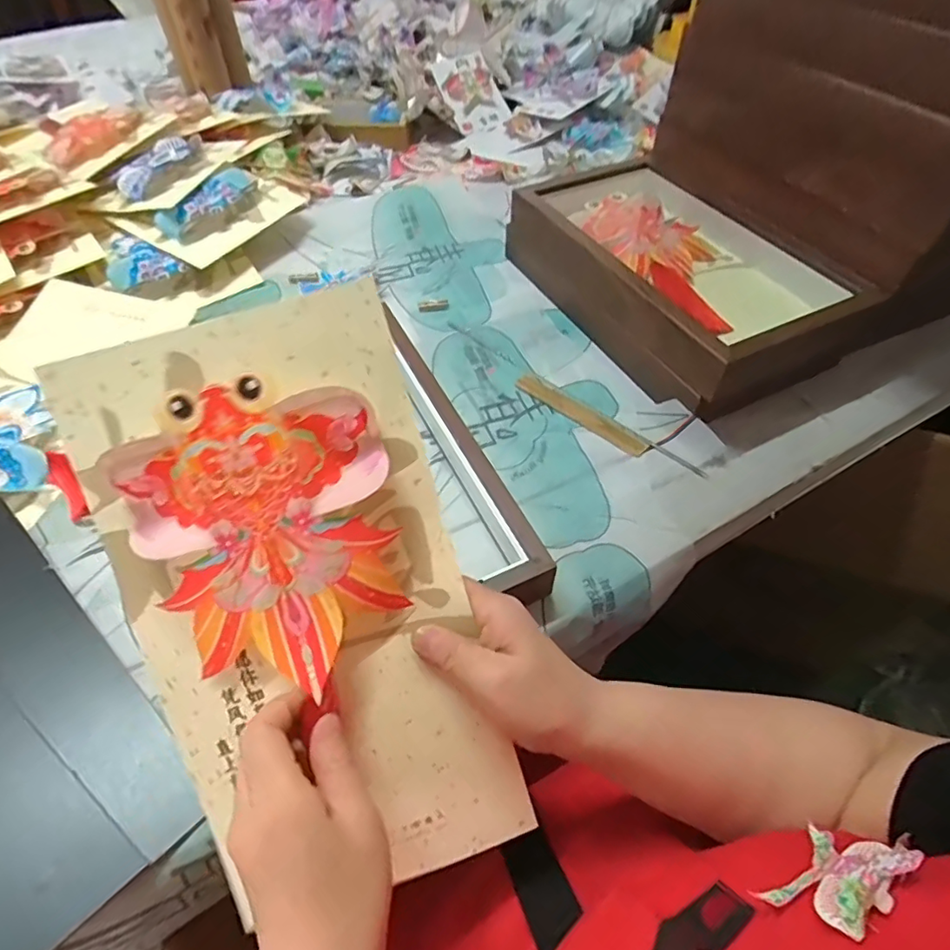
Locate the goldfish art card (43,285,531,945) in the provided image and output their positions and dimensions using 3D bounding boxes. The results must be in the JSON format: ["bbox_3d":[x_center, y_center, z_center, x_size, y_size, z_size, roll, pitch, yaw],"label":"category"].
[{"bbox_3d":[-0.088,0.073,0.291,0.170,0.028,0.316,-17,97,-7],"label":"goldfish art card"}]

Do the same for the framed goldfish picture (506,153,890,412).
[{"bbox_3d":[0.216,-0.224,0.606,0.219,0.103,0.354,-22,56,-15],"label":"framed goldfish picture"}]

